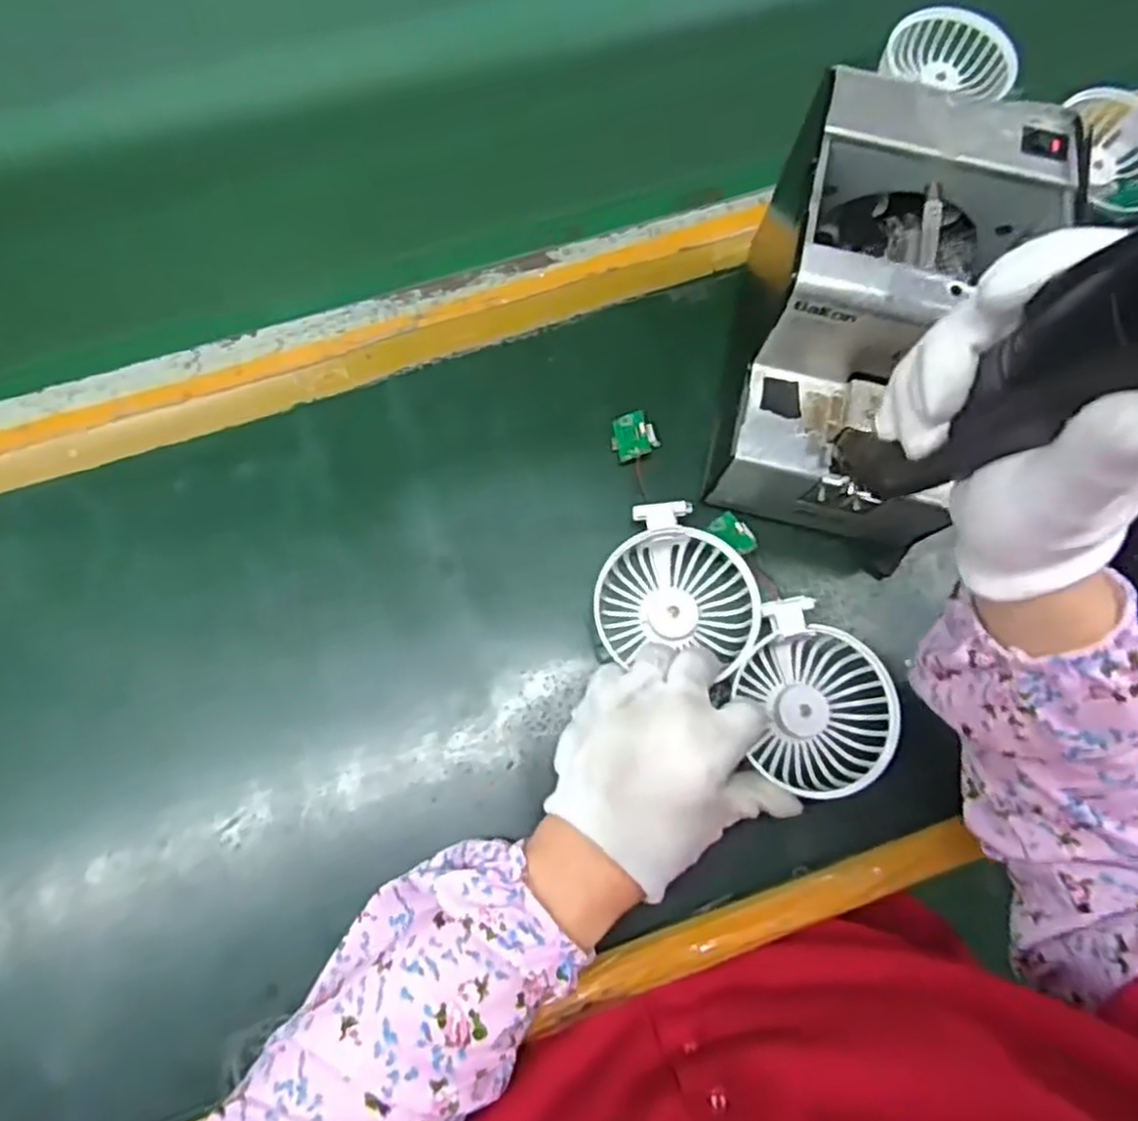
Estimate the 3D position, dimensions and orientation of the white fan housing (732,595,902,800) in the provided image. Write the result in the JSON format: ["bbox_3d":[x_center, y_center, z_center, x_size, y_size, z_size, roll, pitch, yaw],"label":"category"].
[{"bbox_3d":[0.135,0.076,0.401,0.075,0.037,0.100,-3,70,-1],"label":"white fan housing"}]

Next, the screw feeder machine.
[{"bbox_3d":[0.160,-0.118,0.383,0.128,0.146,0.170,16,73,5],"label":"screw feeder machine"}]

